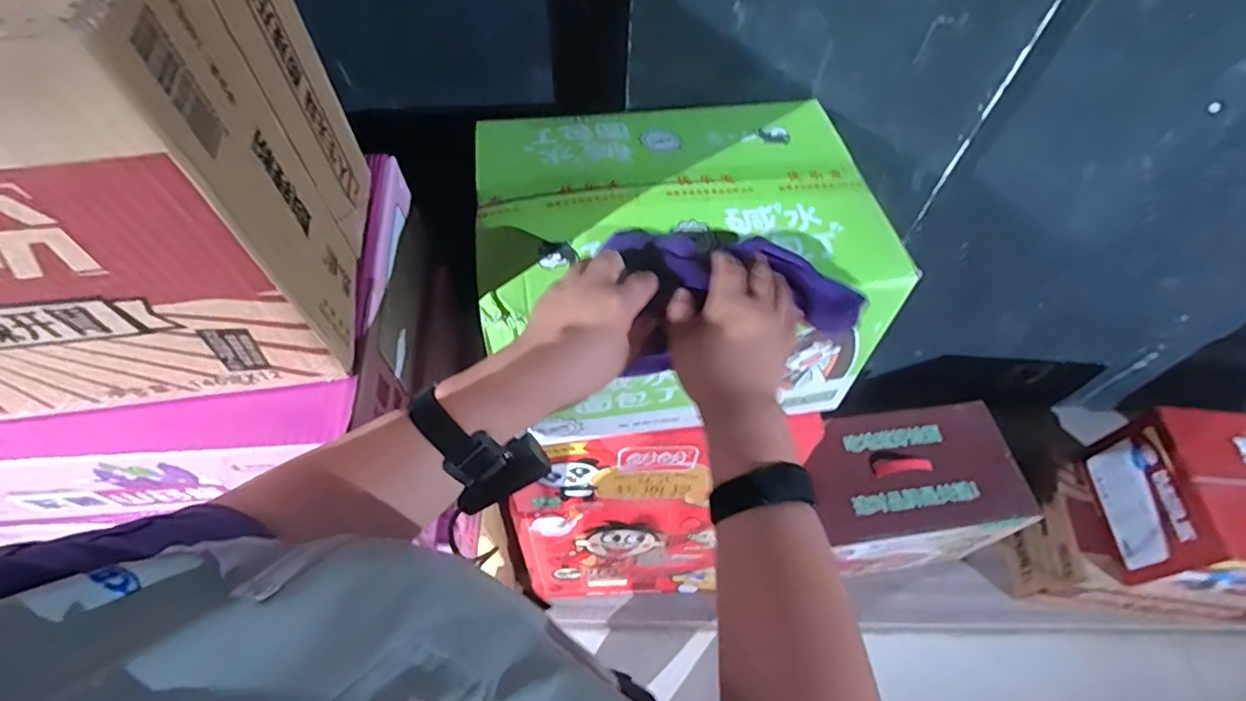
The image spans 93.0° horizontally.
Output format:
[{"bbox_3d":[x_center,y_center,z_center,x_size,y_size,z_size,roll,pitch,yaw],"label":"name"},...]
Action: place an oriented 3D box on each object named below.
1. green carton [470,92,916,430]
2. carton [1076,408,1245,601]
[{"bbox_3d":[0.050,-0.099,0.649,0.379,0.202,0.298,-7,58,-7],"label":"green carton"},{"bbox_3d":[1.141,0.278,1.067,0.473,0.203,0.309,3,57,-1],"label":"carton"}]

